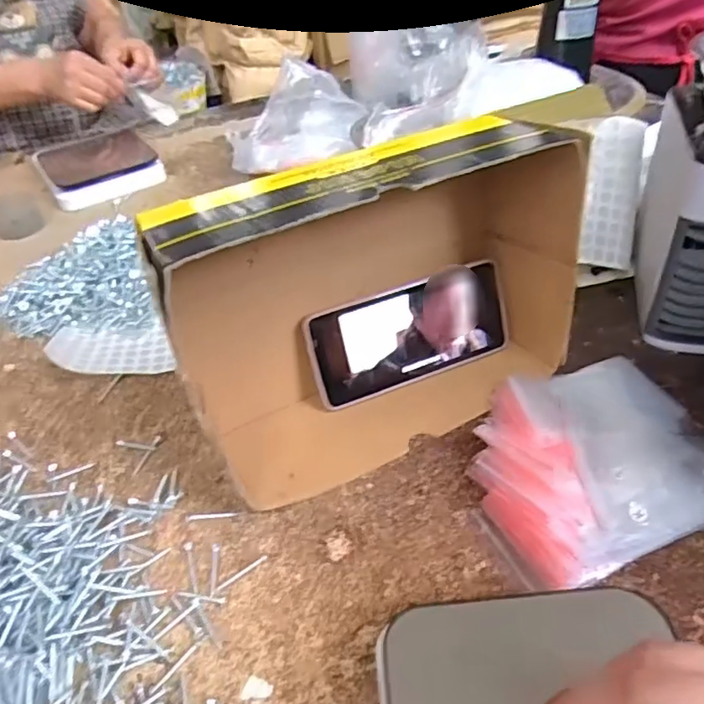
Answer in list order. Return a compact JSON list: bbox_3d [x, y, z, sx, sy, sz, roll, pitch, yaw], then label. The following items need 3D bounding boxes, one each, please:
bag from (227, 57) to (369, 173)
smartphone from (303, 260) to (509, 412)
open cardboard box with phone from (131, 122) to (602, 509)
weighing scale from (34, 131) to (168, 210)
[{"bbox_3d":[-0.076,-0.333,0.803,0.158,0.108,0.146,11,44,18],"label":"bag"},{"bbox_3d":[0.047,-0.015,0.453,0.164,0.080,0.010,-18,22,-14],"label":"smartphone"},{"bbox_3d":[0.020,-0.034,0.400,0.270,0.186,0.111,-21,43,-16],"label":"open cardboard box with phone"},{"bbox_3d":[-0.368,-0.271,0.839,0.152,0.027,0.177,-22,44,-23],"label":"weighing scale"}]

